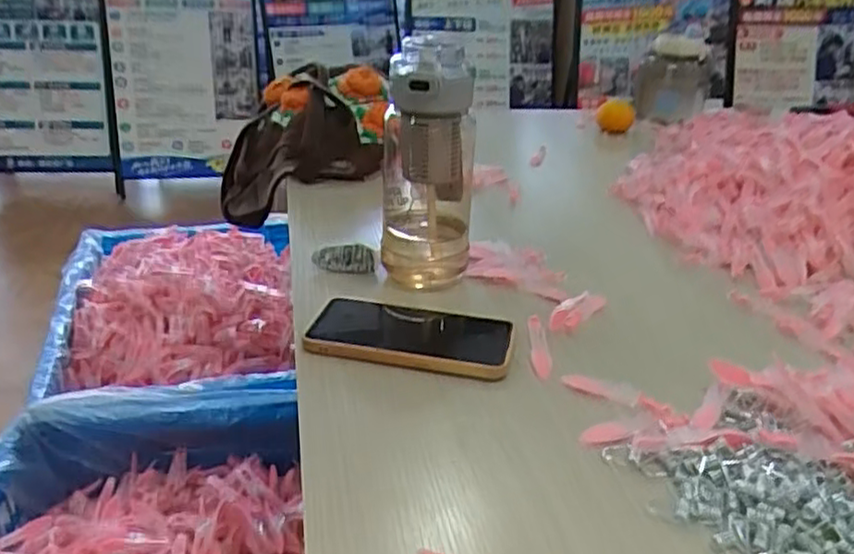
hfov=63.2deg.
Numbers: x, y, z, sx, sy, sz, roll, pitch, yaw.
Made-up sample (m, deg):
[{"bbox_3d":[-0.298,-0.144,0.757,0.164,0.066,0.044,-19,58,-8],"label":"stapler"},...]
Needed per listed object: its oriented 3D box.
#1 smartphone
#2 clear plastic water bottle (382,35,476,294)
[{"bbox_3d":[-0.011,0.042,0.546,0.155,0.014,0.084,8,28,11],"label":"smartphone"},{"bbox_3d":[0.000,-0.096,0.603,0.078,0.199,0.074,4,27,5],"label":"clear plastic water bottle"}]

